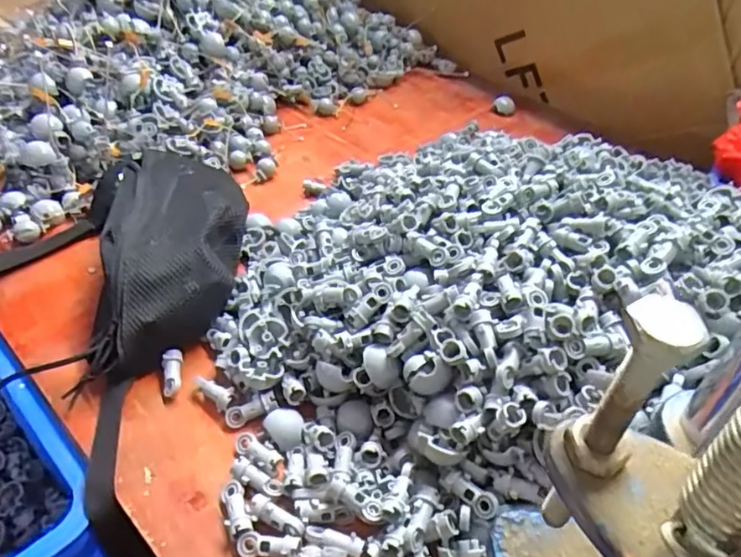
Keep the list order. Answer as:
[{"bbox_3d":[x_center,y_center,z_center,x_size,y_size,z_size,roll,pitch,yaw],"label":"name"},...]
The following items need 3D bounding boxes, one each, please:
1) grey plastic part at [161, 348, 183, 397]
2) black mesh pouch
[{"bbox_3d":[-0.175,0.083,0.508,0.016,0.018,0.044,-6,42,-11],"label":"grey plastic part"},{"bbox_3d":[-0.215,-0.049,0.608,0.154,0.083,0.307,-13,44,-17],"label":"black mesh pouch"}]

